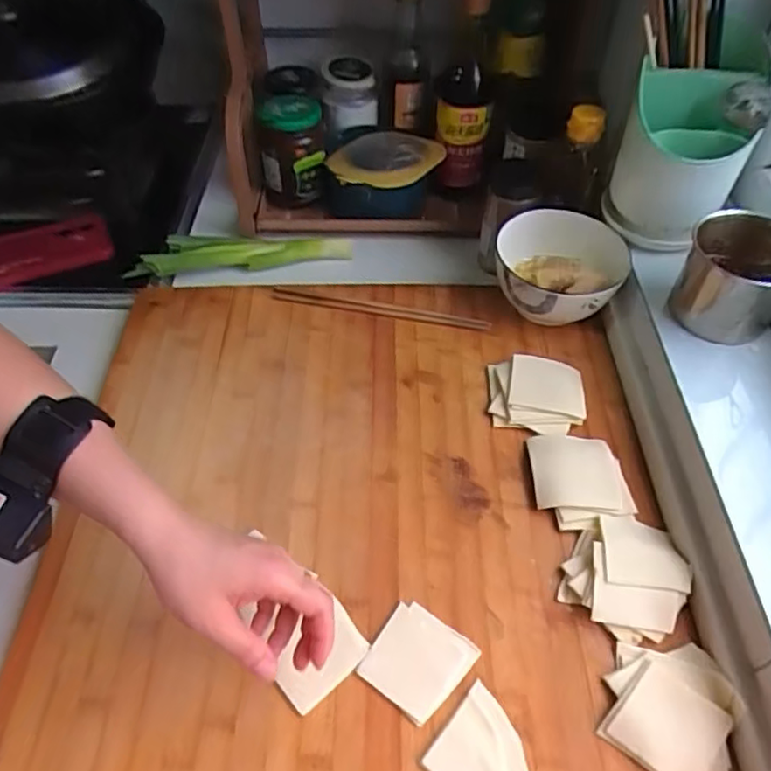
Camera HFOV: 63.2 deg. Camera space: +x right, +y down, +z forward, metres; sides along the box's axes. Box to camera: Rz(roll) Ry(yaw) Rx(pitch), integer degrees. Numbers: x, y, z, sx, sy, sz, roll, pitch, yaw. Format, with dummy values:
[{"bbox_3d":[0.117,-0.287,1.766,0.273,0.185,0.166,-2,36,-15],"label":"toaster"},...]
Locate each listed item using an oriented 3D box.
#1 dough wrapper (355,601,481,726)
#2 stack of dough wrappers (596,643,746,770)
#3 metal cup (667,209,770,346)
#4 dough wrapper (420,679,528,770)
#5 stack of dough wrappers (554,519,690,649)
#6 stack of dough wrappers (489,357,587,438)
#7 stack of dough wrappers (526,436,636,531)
[{"bbox_3d":[0.021,0.189,0.433,0.062,0.004,0.064,32,58,22],"label":"dough wrapper"},{"bbox_3d":[0.188,0.213,0.412,0.080,0.016,0.084,17,53,12],"label":"stack of dough wrappers"},{"bbox_3d":[0.309,-0.095,0.554,0.088,0.091,0.088,1,52,-1],"label":"metal cup"},{"bbox_3d":[0.064,0.235,0.398,0.059,0.004,0.061,34,59,23],"label":"dough wrapper"},{"bbox_3d":[0.181,0.138,0.466,0.080,0.020,0.090,28,56,19],"label":"stack of dough wrappers"},{"bbox_3d":[0.137,0.007,0.570,0.082,0.020,0.075,7,52,4],"label":"stack of dough wrappers"},{"bbox_3d":[0.159,0.076,0.517,0.069,0.020,0.083,-5,52,-5],"label":"stack of dough wrappers"}]

